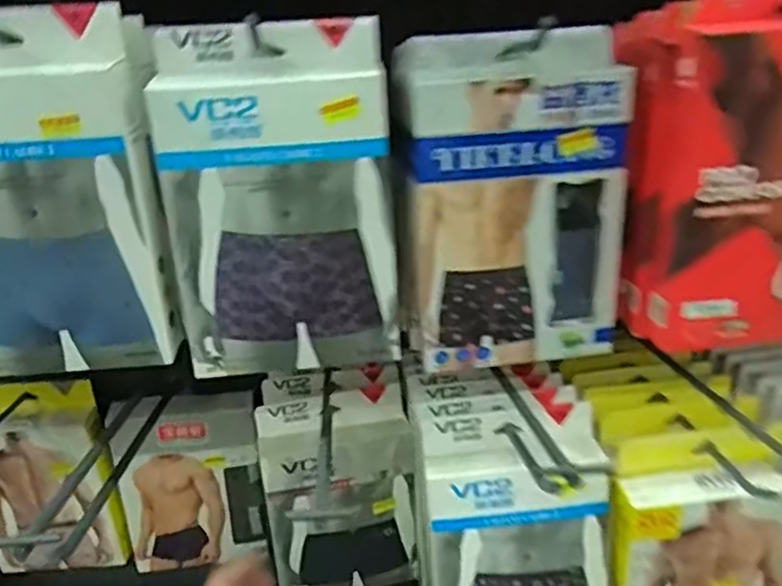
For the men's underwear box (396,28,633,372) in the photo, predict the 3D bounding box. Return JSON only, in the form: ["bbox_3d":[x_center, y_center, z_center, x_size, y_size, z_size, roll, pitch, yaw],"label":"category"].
[{"bbox_3d":[0.080,-0.053,0.435,0.134,0.207,0.033,-5,18,-5],"label":"men's underwear box"}]

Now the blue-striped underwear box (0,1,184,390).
[{"bbox_3d":[-0.206,-0.048,0.392,0.137,0.207,0.042,-4,18,-2],"label":"blue-striped underwear box"}]

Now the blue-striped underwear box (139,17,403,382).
[{"bbox_3d":[-0.065,-0.051,0.411,0.131,0.202,0.042,-3,18,1],"label":"blue-striped underwear box"}]

